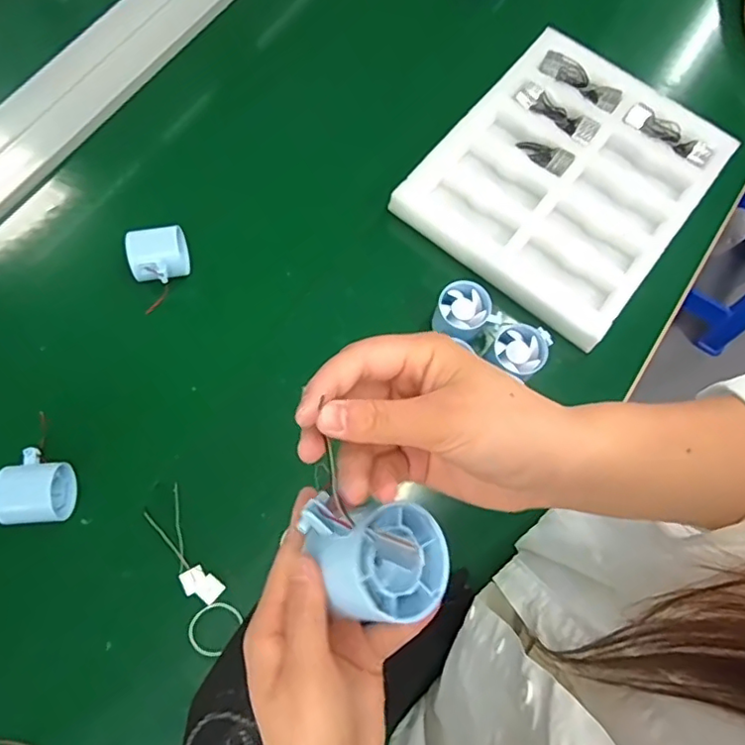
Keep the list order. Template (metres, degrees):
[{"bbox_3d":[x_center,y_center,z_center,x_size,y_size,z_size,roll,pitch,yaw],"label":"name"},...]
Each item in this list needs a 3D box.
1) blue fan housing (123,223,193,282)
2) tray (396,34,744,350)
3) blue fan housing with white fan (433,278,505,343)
[{"bbox_3d":[-0.229,-0.121,0.635,0.060,0.049,0.061,-16,73,-7],"label":"blue fan housing"},{"bbox_3d":[0.227,-0.231,0.678,0.271,0.032,0.319,37,74,9],"label":"tray"},{"bbox_3d":[0.097,-0.059,0.614,0.059,0.045,0.064,-41,78,-14],"label":"blue fan housing with white fan"}]

